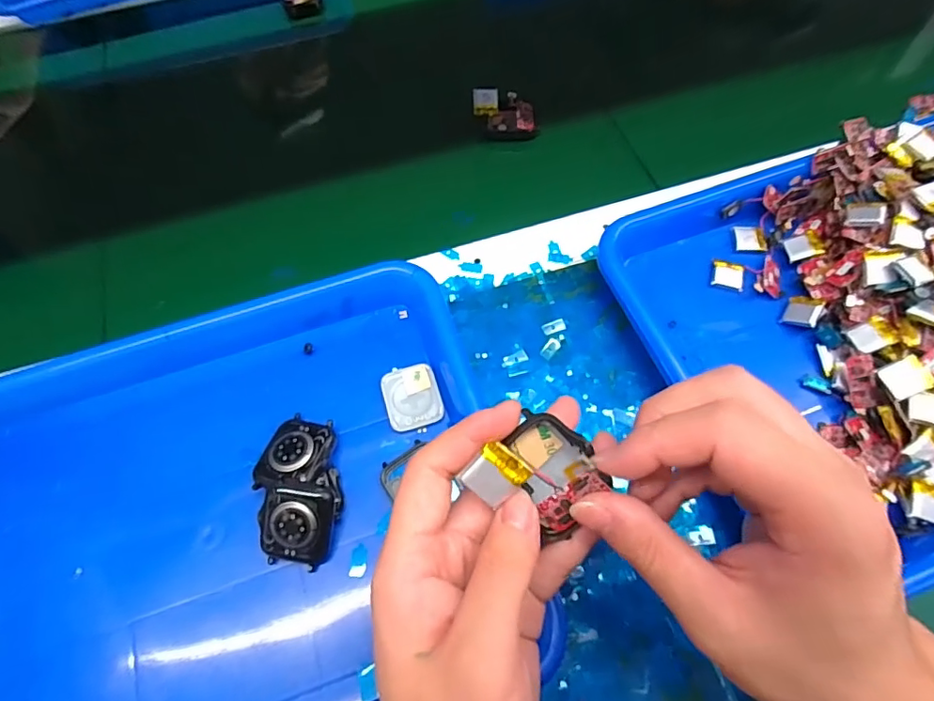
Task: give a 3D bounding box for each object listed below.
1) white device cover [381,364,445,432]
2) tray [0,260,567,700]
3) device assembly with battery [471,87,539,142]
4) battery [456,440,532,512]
[{"bbox_3d":[-0.033,0.029,0.321,0.033,0.005,0.039,-16,65,-6],"label":"white device cover"},{"bbox_3d":[-0.142,0.103,0.293,0.324,0.057,0.254,-17,65,-6],"label":"tray"},{"bbox_3d":[0.031,-0.193,0.427,0.050,0.024,0.037,-6,65,-1],"label":"device assembly with battery"},{"bbox_3d":[0.011,0.047,0.194,0.017,0.004,0.021,44,103,3],"label":"battery"}]

